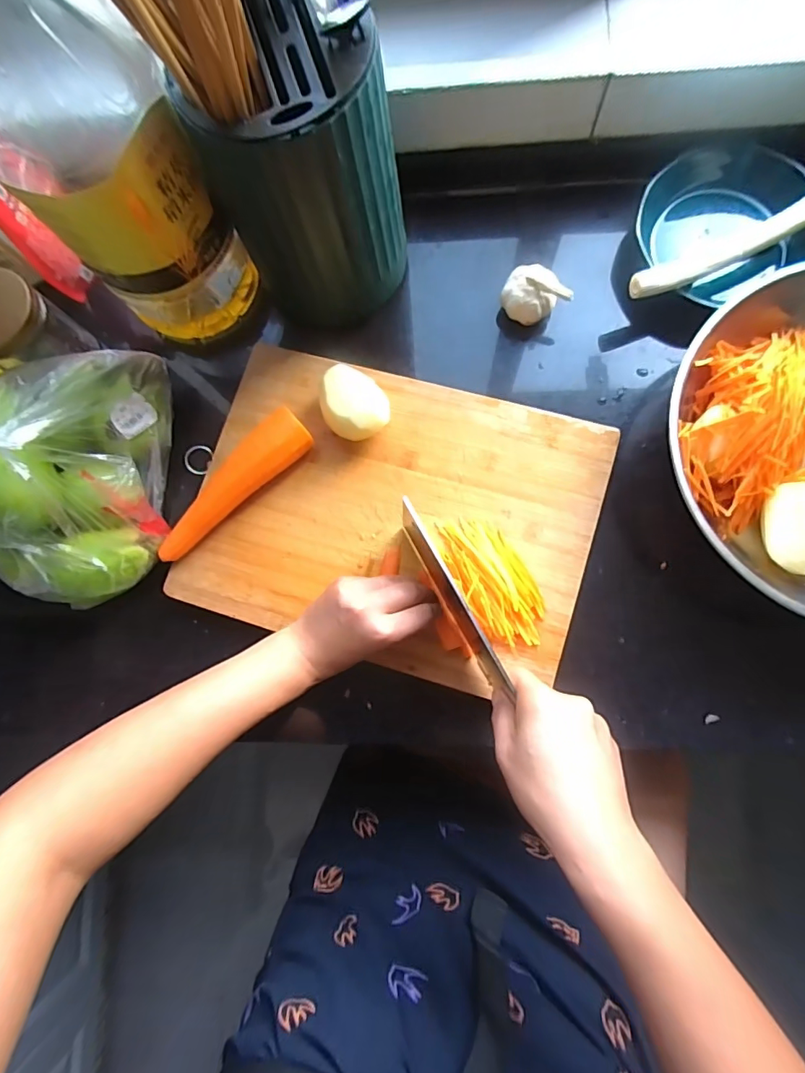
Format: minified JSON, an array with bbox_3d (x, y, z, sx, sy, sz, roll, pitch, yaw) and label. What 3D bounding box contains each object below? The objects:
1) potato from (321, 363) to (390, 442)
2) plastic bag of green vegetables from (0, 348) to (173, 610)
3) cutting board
[{"bbox_3d":[-0.047,-0.124,0.464,0.055,0.038,0.069,-41,81,-1],"label":"potato"},{"bbox_3d":[-0.312,-0.068,0.424,0.176,0.142,0.251,11,83,6],"label":"plastic bag of green vegetables"},{"bbox_3d":[-0.012,-0.020,0.462,0.364,0.020,0.266,16,84,6],"label":"cutting board"}]

